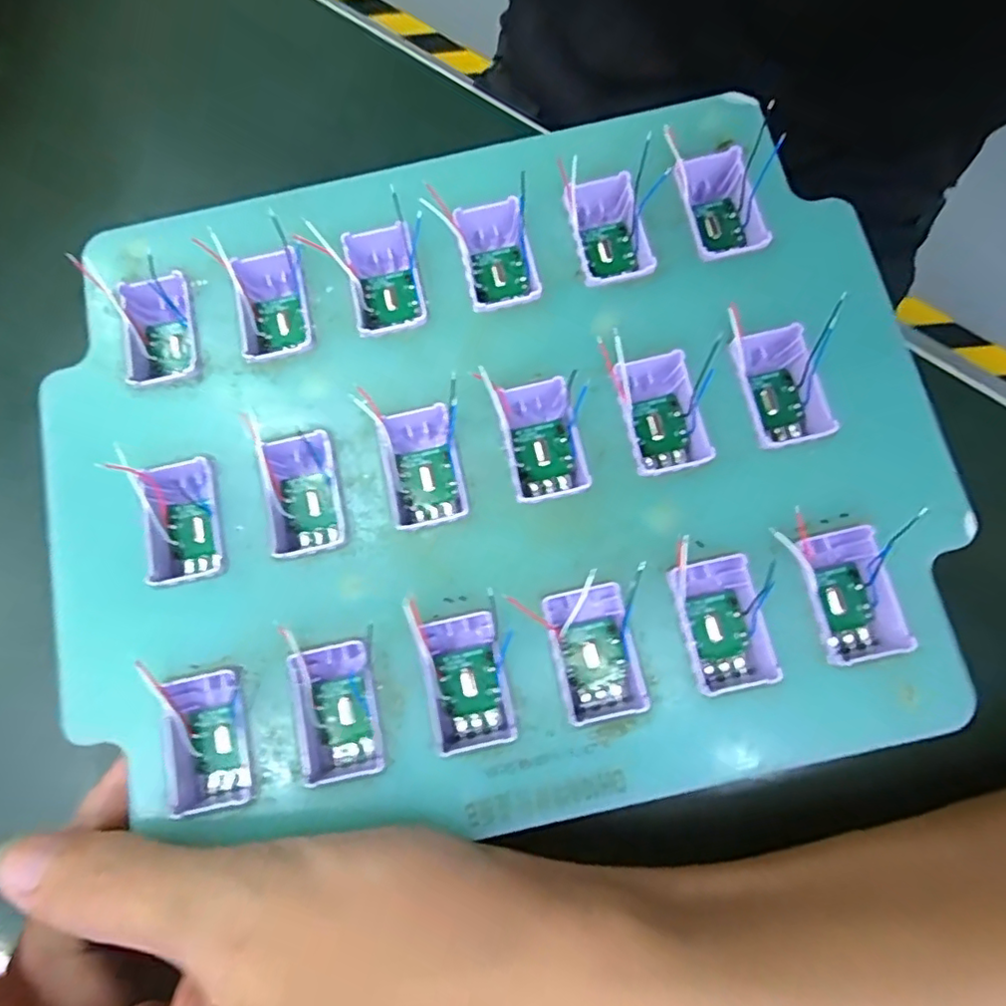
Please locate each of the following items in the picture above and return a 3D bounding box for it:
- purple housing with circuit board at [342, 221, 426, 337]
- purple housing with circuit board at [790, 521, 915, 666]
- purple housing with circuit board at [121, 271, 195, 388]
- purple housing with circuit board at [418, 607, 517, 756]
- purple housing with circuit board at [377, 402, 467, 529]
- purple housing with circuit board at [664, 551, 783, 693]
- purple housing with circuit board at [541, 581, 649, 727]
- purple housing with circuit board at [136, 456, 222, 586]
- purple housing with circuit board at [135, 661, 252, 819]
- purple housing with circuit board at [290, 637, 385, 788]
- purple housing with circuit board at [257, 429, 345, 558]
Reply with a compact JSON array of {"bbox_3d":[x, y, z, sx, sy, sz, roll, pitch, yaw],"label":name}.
[{"bbox_3d":[-0.034,-0.064,0.164,0.018,0.013,0.035,-14,79,-1],"label":"purple housing with circuit board"},{"bbox_3d":[0.084,0.023,0.142,0.020,0.019,0.031,-14,79,-1],"label":"purple housing with circuit board"},{"bbox_3d":[-0.096,-0.048,0.162,0.020,0.011,0.032,-14,79,-1],"label":"purple housing with circuit board"},{"bbox_3d":[-0.009,0.044,0.141,0.018,0.011,0.031,-13,79,-1],"label":"purple housing with circuit board"},{"bbox_3d":[-0.021,-0.009,0.153,0.018,0.013,0.032,-12,79,-1],"label":"purple housing with circuit board"},{"bbox_3d":[0.053,0.030,0.142,0.019,0.014,0.031,-12,79,-1],"label":"purple housing with circuit board"},{"bbox_3d":[0.023,0.037,0.141,0.018,0.012,0.032,-14,79,-1],"label":"purple housing with circuit board"},{"bbox_3d":[-0.084,0.005,0.151,0.018,0.011,0.032,-10,79,0],"label":"purple housing with circuit board"},{"bbox_3d":[-0.072,0.057,0.139,0.020,0.014,0.034,-12,79,-1],"label":"purple housing with circuit board"},{"bbox_3d":[-0.040,0.051,0.141,0.018,0.010,0.032,-12,79,-1],"label":"purple housing with circuit board"},{"bbox_3d":[-0.052,-0.002,0.152,0.018,0.012,0.031,-12,79,-1],"label":"purple housing with circuit board"}]

